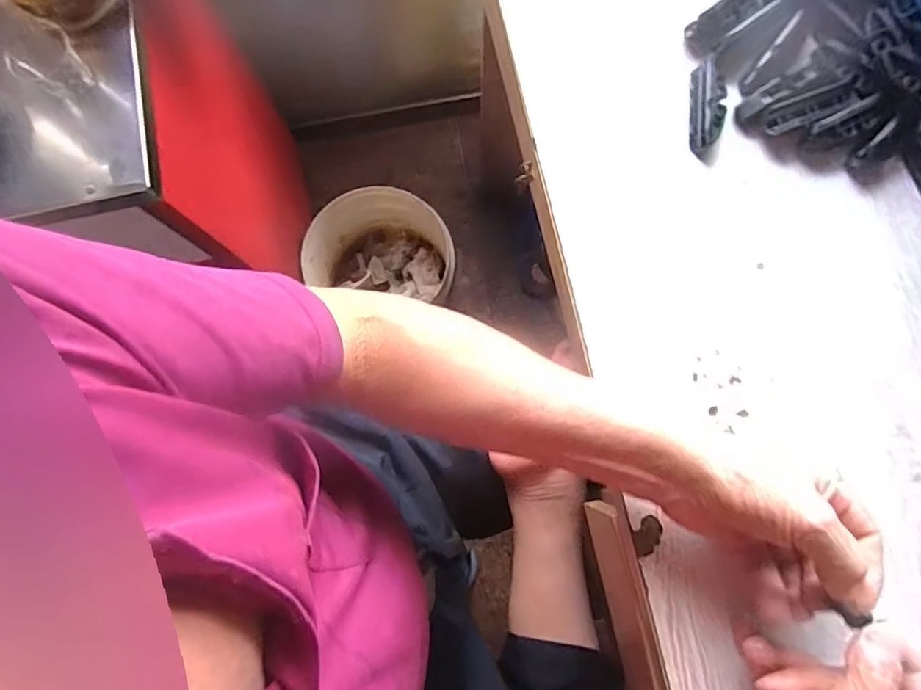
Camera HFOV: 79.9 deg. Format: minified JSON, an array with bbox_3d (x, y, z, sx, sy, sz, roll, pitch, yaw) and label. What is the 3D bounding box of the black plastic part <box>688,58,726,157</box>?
[{"bbox_3d":[0.186,-0.178,0.410,0.022,0.022,0.065,4,80,2],"label":"black plastic part"}]

